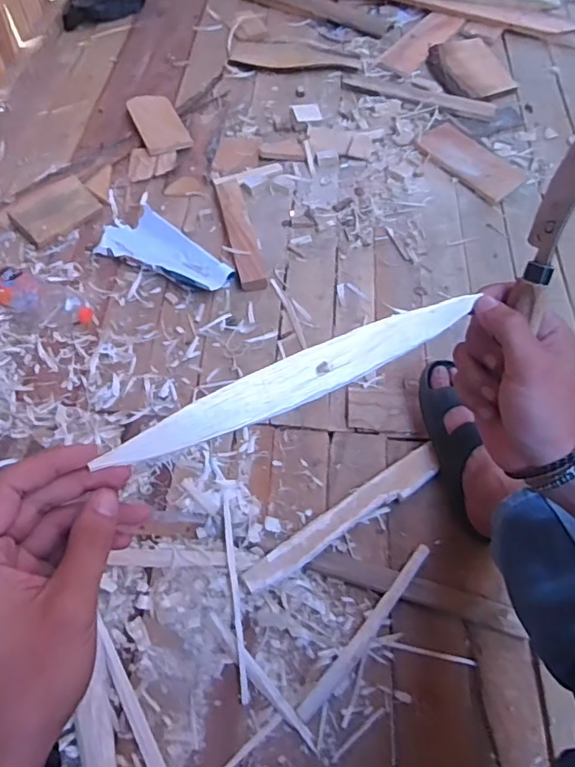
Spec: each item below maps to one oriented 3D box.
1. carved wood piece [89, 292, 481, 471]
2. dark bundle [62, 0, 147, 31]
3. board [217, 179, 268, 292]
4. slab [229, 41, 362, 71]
[{"bbox_3d":[0.011,-0.004,0.319,0.227,0.006,0.030,-22,99,-16],"label":"carved wood piece"},{"bbox_3d":[-0.493,-1.044,1.506,0.106,0.056,0.264,39,64,20],"label":"dark bundle"},{"bbox_3d":[-0.091,-0.292,1.060,0.048,0.026,0.294,-11,59,-9],"label":"board"},{"bbox_3d":[0.023,-0.836,1.416,0.317,0.015,0.115,3,57,-1],"label":"slab"}]

